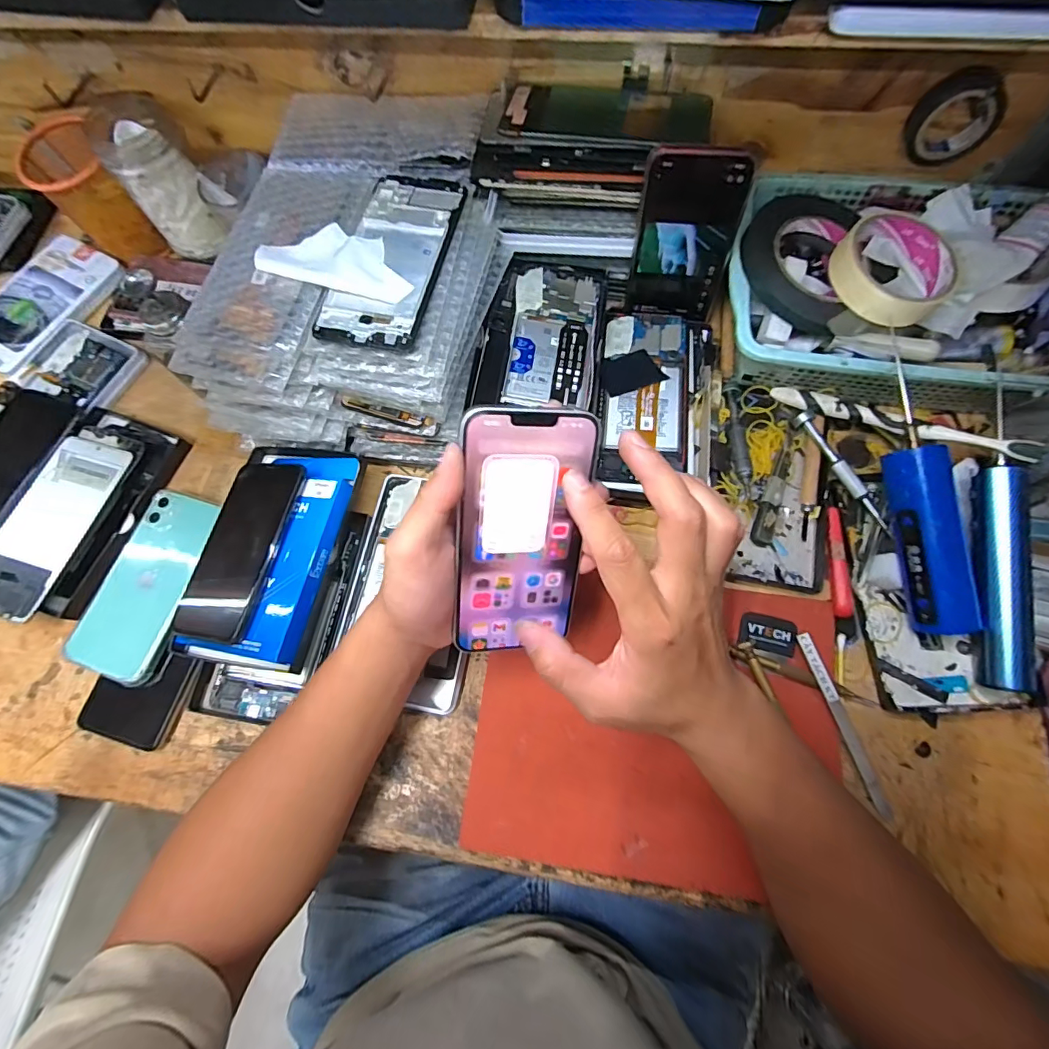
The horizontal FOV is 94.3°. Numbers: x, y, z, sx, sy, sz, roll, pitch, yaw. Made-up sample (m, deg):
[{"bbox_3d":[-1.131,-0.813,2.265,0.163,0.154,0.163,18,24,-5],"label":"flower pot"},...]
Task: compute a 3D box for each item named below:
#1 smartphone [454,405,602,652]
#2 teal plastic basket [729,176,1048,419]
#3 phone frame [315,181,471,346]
[{"bbox_3d":[-0.001,0.009,0.290,0.074,0.004,0.154,-2,116,-14],"label":"smartphone"},{"bbox_3d":[0.307,-0.189,0.406,0.271,0.068,0.194,10,73,5],"label":"teal plastic basket"},{"bbox_3d":[-0.093,-0.193,0.351,0.070,0.008,0.152,12,73,6],"label":"phone frame"}]

